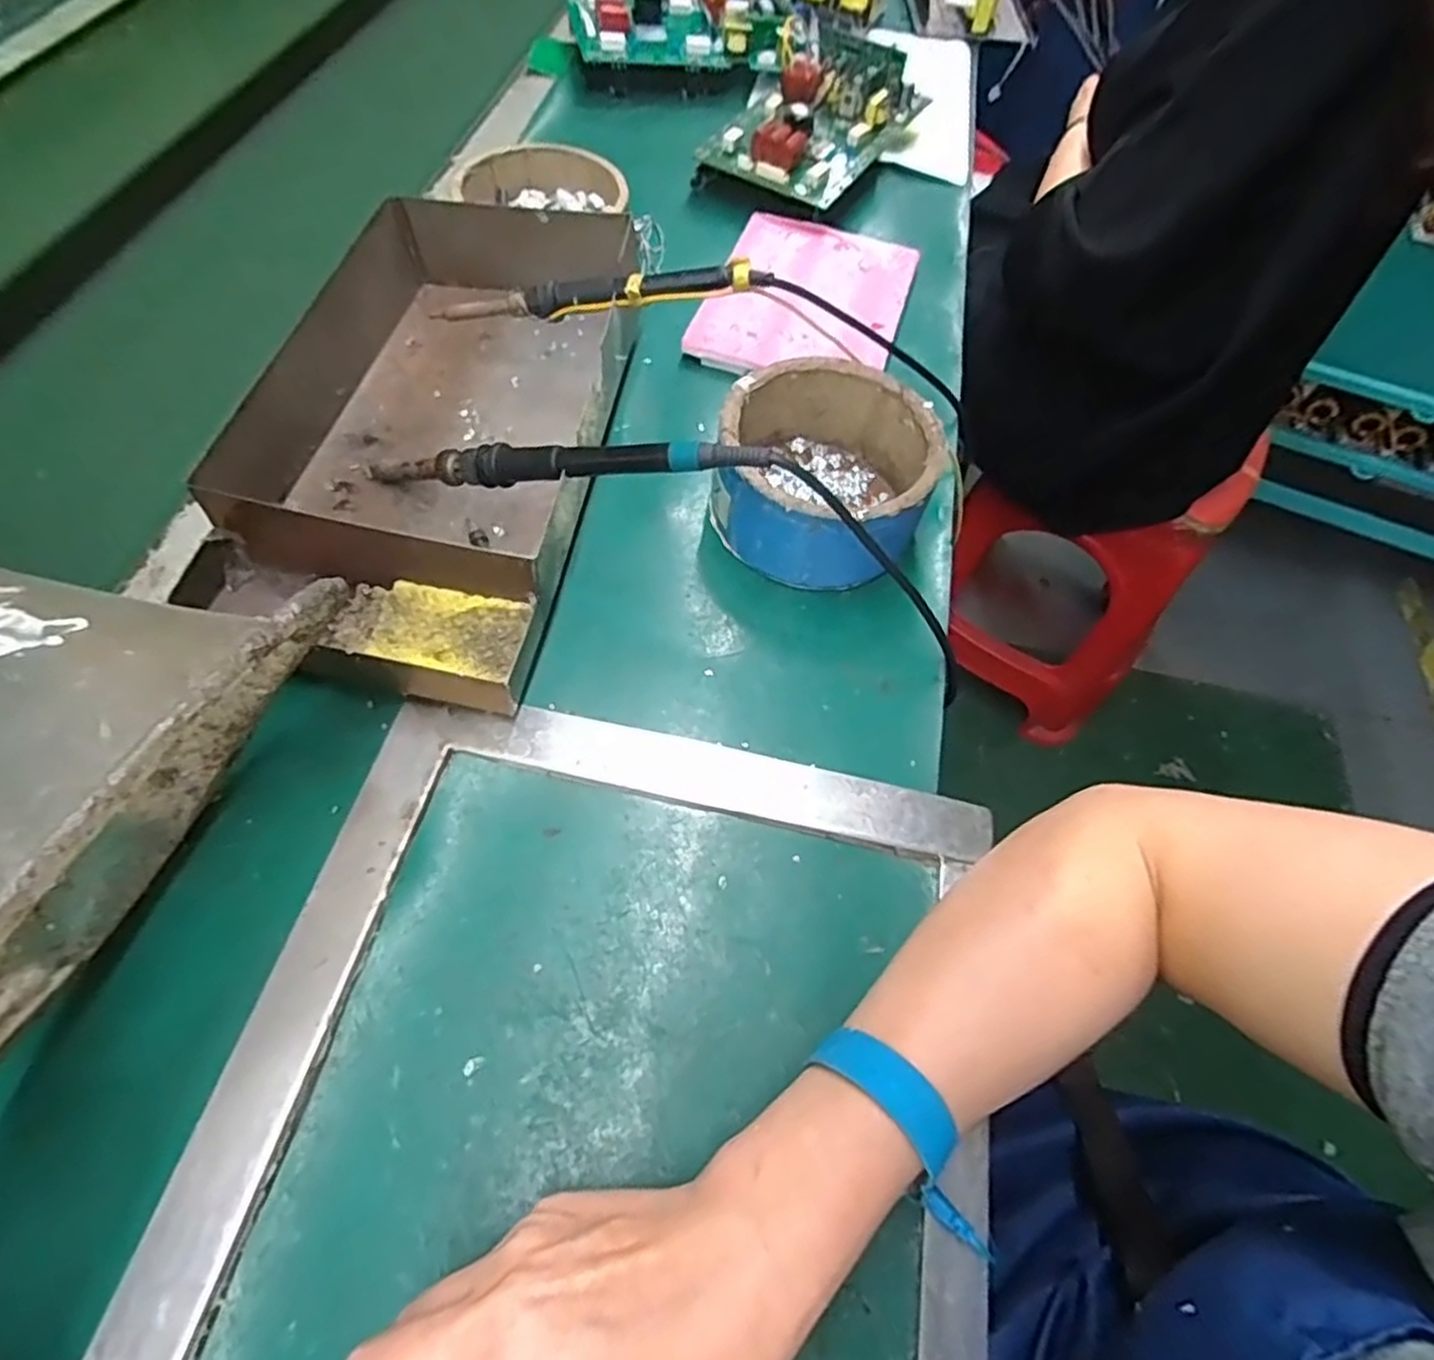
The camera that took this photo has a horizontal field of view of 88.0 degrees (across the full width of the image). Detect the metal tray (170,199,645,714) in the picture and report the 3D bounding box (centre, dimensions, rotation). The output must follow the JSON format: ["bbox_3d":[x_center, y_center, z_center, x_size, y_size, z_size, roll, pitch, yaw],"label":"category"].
[{"bbox_3d":[-0.151,-0.155,0.424,0.164,0.064,0.336,7,61,0],"label":"metal tray"}]

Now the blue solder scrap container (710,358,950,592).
[{"bbox_3d":[0.060,-0.116,0.423,0.115,0.062,0.122,2,61,-3],"label":"blue solder scrap container"}]

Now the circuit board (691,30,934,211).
[{"bbox_3d":[0.089,-0.474,0.635,0.118,0.050,0.229,28,63,11],"label":"circuit board"}]

